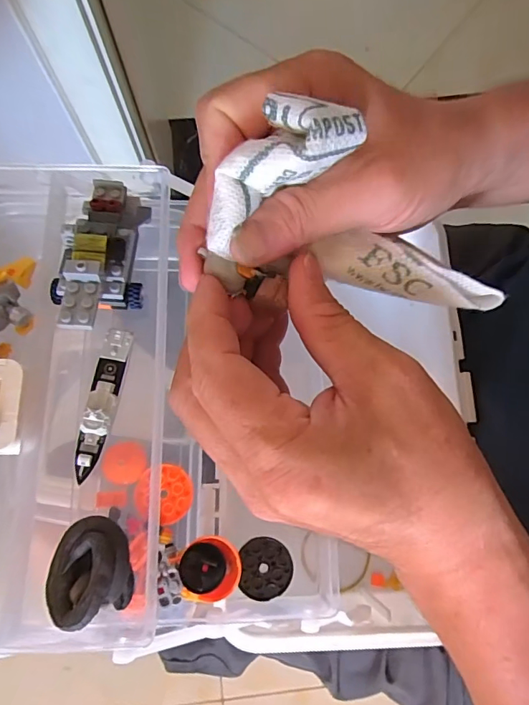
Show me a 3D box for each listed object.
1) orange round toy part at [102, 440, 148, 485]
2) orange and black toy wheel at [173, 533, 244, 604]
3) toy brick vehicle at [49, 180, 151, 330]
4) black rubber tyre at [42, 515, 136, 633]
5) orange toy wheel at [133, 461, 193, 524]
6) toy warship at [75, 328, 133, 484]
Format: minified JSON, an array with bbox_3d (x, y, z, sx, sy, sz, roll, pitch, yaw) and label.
[{"bbox_3d":[-0.078,0.062,0.260,0.023,0.004,0.024,0,75,-1],"label":"orange round toy part"},{"bbox_3d":[-0.028,0.111,0.237,0.031,0.018,0.031,0,75,-1],"label":"orange and black toy wheel"},{"bbox_3d":[-0.083,-0.048,0.237,0.036,0.030,0.088,3,61,0],"label":"toy brick vehicle"},{"bbox_3d":[-0.077,0.094,0.201,0.033,0.023,0.040,-7,75,-2],"label":"black rubber tyre"},{"bbox_3d":[-0.055,0.077,0.253,0.031,0.004,0.029,9,75,2],"label":"orange toy wheel"},{"bbox_3d":[-0.079,0.023,0.225,0.014,0.008,0.073,8,75,1],"label":"toy warship"}]

